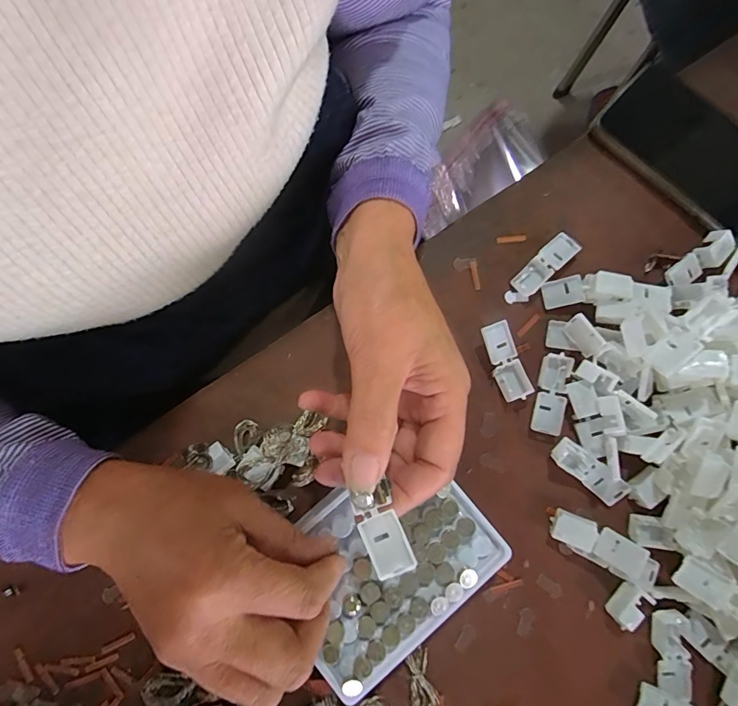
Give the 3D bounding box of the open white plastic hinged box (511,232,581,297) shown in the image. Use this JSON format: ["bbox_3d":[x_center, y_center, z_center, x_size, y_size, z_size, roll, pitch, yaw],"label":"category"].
[{"bbox_3d":[0.131,-0.066,0.318,0.057,0.009,0.020,-41,83,-8],"label":"open white plastic hinged box"}]

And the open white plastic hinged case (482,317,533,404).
[{"bbox_3d":[0.097,0.006,0.301,0.020,0.017,0.054,-19,81,-5],"label":"open white plastic hinged case"}]

